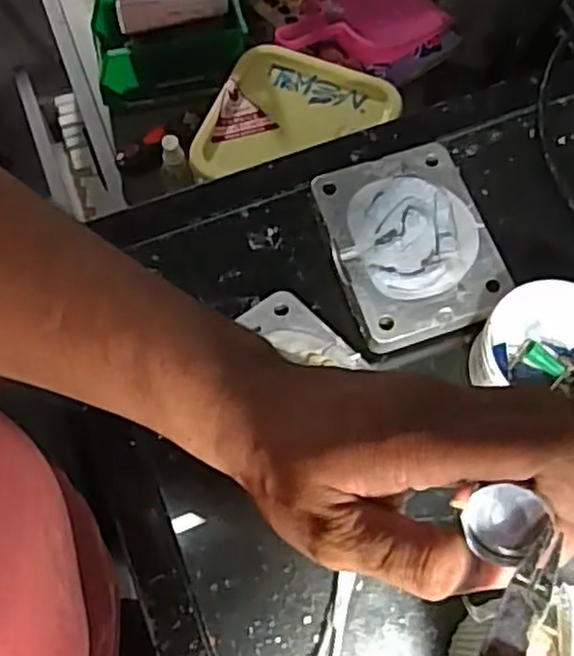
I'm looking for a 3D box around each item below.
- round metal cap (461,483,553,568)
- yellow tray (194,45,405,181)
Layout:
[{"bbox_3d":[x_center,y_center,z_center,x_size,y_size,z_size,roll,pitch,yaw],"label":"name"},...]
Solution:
[{"bbox_3d":[0.064,0.058,0.216,0.021,0.011,0.021,0,69,1],"label":"round metal cap"},{"bbox_3d":[-0.004,-0.226,0.724,0.205,0.021,0.117,-19,70,-6],"label":"yellow tray"}]

